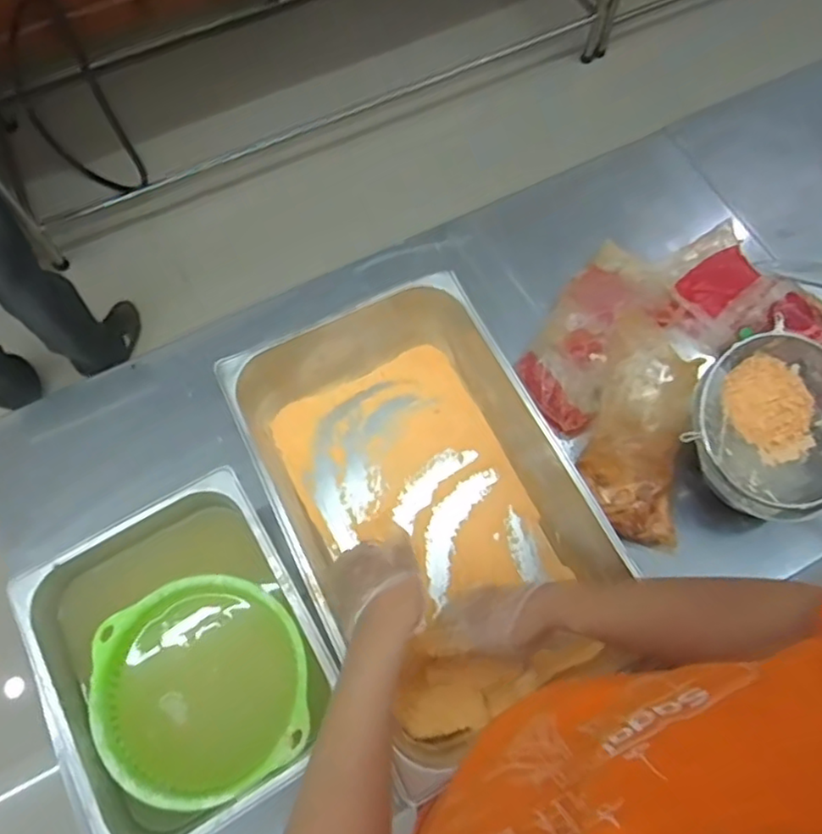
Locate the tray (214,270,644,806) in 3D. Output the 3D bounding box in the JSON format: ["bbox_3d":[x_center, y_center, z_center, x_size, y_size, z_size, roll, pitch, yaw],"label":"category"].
[{"bbox_3d":[0.013,0.104,0.796,0.316,0.157,0.515,-25,70,-10],"label":"tray"}]

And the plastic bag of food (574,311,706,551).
[{"bbox_3d":[0.297,0.016,0.850,0.120,0.093,0.293,4,85,1],"label":"plastic bag of food"}]

